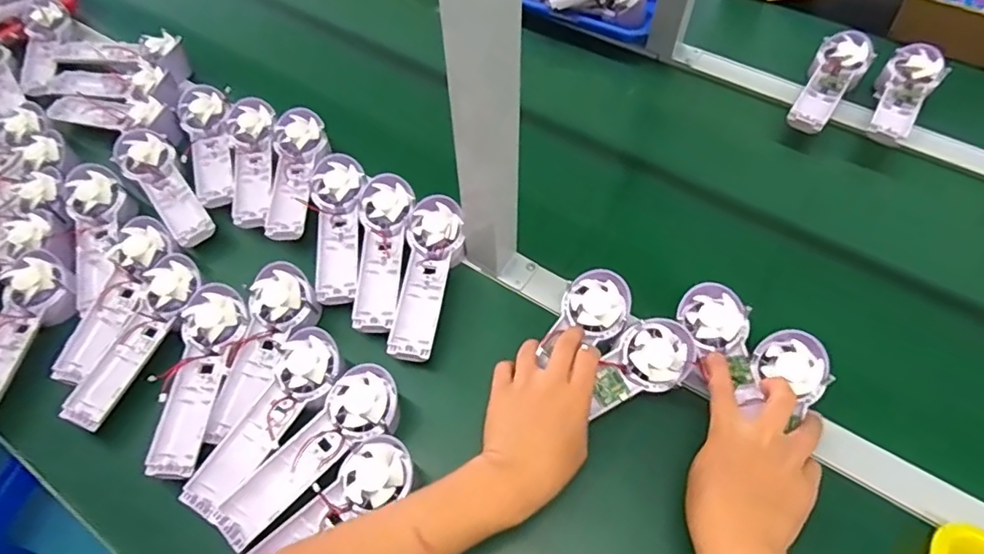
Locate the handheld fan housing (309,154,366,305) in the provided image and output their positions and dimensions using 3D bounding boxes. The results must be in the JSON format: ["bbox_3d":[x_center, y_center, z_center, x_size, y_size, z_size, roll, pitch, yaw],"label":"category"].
[{"bbox_3d":[-0.166,-0.056,0.618,0.059,0.026,0.180,-9,60,-2],"label":"handheld fan housing"}]

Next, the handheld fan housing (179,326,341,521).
[{"bbox_3d":[-0.200,0.122,0.498,0.053,0.020,0.174,27,62,17],"label":"handheld fan housing"}]

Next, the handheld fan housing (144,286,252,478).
[{"bbox_3d":[-0.274,0.091,0.523,0.054,0.024,0.175,3,58,4],"label":"handheld fan housing"}]

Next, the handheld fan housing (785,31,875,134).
[{"bbox_3d":[0.440,-0.250,0.740,0.061,0.042,0.177,28,62,18],"label":"handheld fan housing"}]

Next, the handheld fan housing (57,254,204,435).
[{"bbox_3d":[-0.345,0.055,0.546,0.061,0.025,0.177,19,60,13],"label":"handheld fan housing"}]

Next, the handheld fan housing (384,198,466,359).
[{"bbox_3d":[-0.064,0.000,0.583,0.062,0.039,0.180,3,58,3],"label":"handheld fan housing"}]

